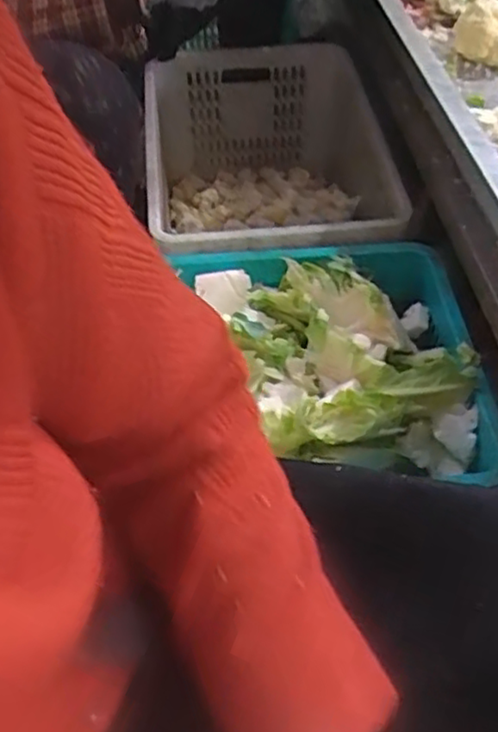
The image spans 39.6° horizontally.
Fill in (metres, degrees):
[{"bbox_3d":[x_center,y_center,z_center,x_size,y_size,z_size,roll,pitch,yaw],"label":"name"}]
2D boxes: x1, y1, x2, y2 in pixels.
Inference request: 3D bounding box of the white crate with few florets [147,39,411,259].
[{"bbox_3d":[0.023,-0.304,1.153,0.353,0.218,0.540,-6,50,-6],"label":"white crate with few florets"}]

